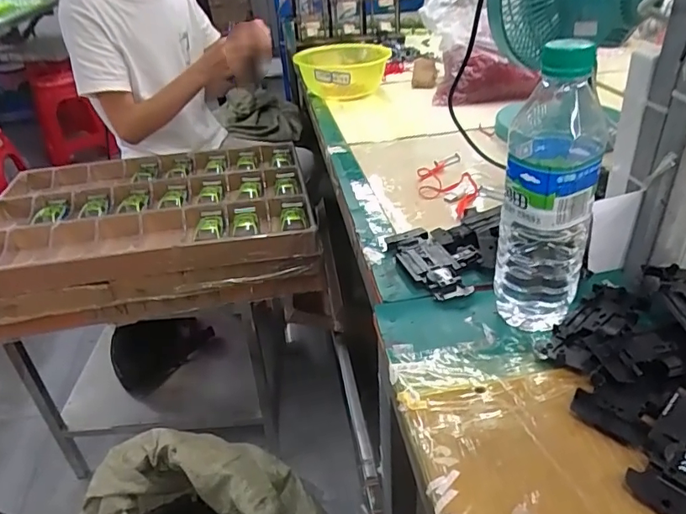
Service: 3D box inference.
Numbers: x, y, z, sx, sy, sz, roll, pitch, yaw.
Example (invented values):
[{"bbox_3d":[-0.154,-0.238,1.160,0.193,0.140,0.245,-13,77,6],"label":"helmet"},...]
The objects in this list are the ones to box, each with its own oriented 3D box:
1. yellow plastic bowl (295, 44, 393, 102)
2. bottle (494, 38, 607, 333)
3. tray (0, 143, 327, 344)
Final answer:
[{"bbox_3d":[0.005,-0.389,1.068,0.179,0.081,0.243,5,34,14],"label":"yellow plastic bowl"},{"bbox_3d":[0.157,-0.043,0.394,0.066,0.221,0.063,8,35,18],"label":"bottle"},{"bbox_3d":[-0.385,-0.052,1.066,0.627,0.165,0.429,-9,33,-7],"label":"tray"}]

